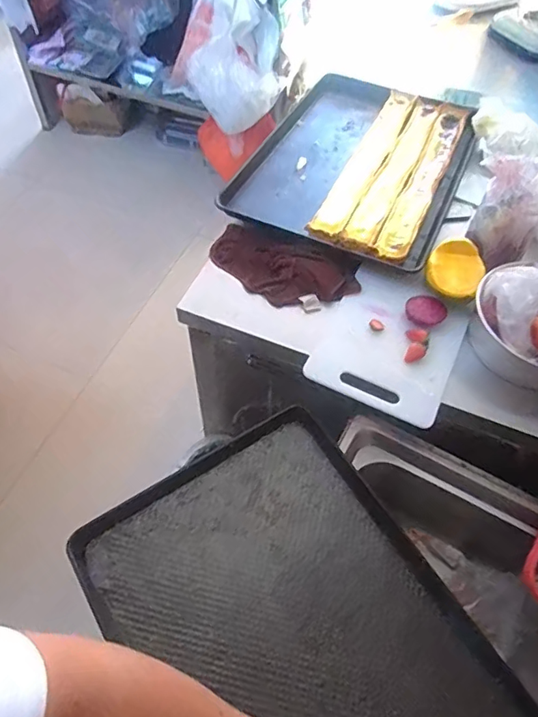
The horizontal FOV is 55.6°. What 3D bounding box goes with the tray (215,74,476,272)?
[{"bbox_3d":[0.199,-0.439,1.079,0.404,0.032,0.593,23,58,11],"label":"tray"}]

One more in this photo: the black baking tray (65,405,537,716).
[{"bbox_3d":[0.055,0.383,0.654,0.404,0.031,0.584,-28,68,-21],"label":"black baking tray"}]

